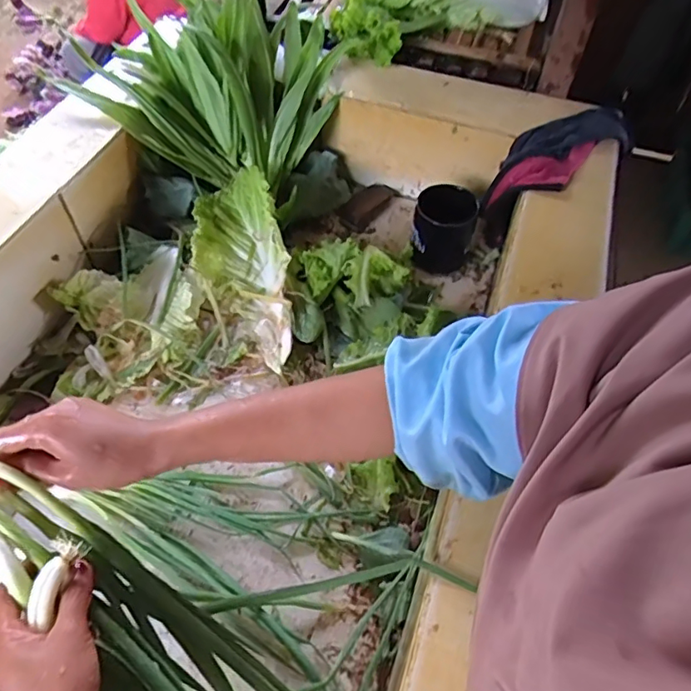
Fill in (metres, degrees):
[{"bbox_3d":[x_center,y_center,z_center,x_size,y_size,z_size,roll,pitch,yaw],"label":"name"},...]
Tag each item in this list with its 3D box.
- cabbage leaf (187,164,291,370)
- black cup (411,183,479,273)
[{"bbox_3d":[-0.128,-0.095,0.697,0.117,0.076,0.275,-16,74,-13],"label":"cabbage leaf"},{"bbox_3d":[0.134,-0.161,0.752,0.079,0.100,0.083,1,54,-2],"label":"black cup"}]

